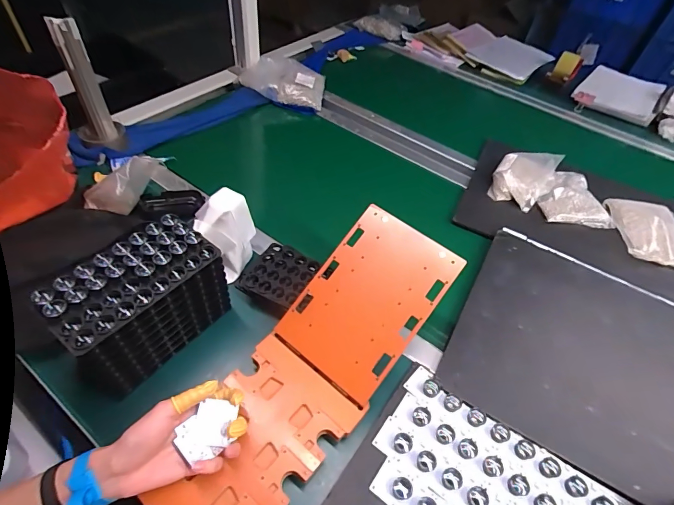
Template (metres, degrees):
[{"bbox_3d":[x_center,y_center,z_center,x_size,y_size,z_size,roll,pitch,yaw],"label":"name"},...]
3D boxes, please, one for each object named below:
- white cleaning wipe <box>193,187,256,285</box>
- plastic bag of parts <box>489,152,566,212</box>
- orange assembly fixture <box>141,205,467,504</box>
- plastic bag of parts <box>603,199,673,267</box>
[{"bbox_3d":[-0.178,-0.031,0.622,0.089,0.117,0.088,-21,55,-22],"label":"white cleaning wipe"},{"bbox_3d":[0.420,-0.173,0.850,0.118,0.054,0.170,31,53,18],"label":"plastic bag of parts"},{"bbox_3d":[-0.027,0.145,0.486,0.173,0.068,0.459,31,71,19],"label":"orange assembly fixture"},{"bbox_3d":[0.666,-0.043,0.782,0.158,0.030,0.167,9,50,1],"label":"plastic bag of parts"}]

